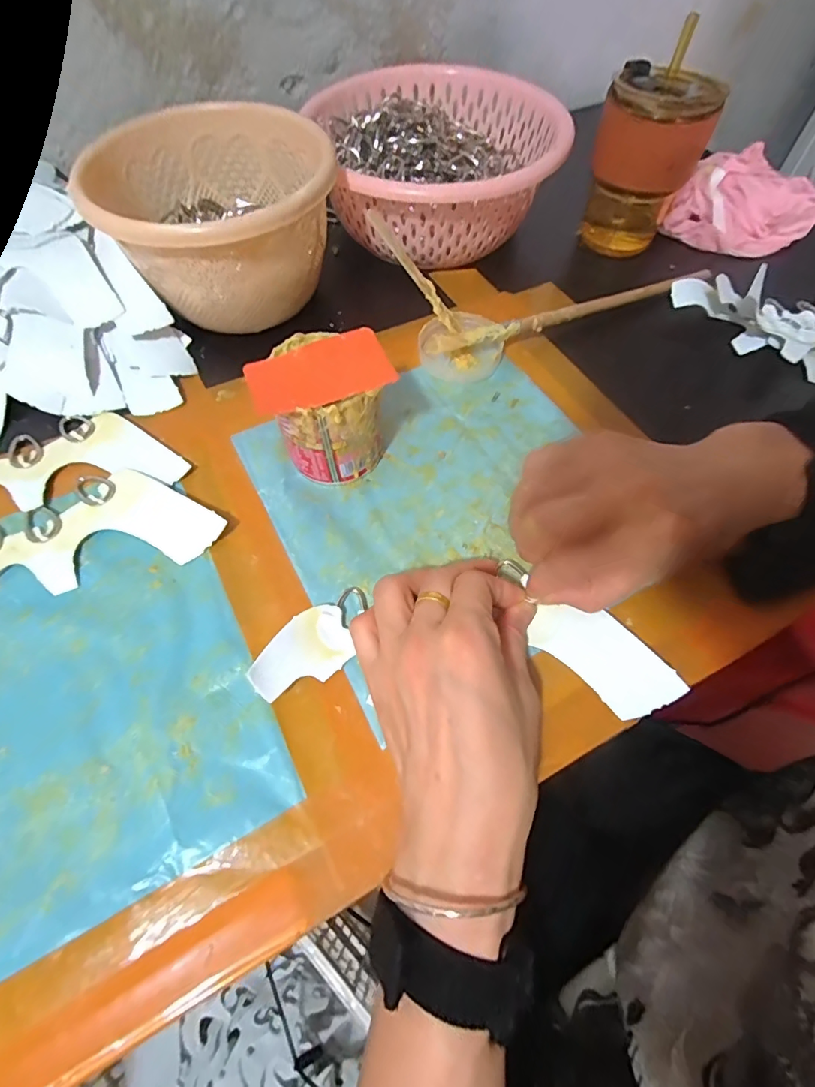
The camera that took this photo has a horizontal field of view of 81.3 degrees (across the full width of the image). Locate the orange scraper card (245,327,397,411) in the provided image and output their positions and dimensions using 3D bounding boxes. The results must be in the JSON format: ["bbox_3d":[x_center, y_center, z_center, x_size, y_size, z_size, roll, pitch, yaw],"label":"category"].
[{"bbox_3d":[-0.050,-0.098,0.270,0.080,0.004,0.049,-21,63,-12],"label":"orange scraper card"}]

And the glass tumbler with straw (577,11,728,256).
[{"bbox_3d":[0.199,-0.324,0.406,0.084,0.136,0.072,22,64,11],"label":"glass tumbler with straw"}]

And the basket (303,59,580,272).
[{"bbox_3d":[0.031,-0.345,0.437,0.206,0.073,0.216,-14,64,-7],"label":"basket"}]

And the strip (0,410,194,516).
[{"bbox_3d":[-0.270,-0.051,0.327,0.222,0.008,0.077,-14,64,-7],"label":"strip"}]

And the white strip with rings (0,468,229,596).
[{"bbox_3d":[-0.231,0.000,0.294,0.218,0.009,0.077,-18,65,-9],"label":"white strip with rings"}]

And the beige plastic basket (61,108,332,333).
[{"bbox_3d":[-0.142,-0.249,0.371,0.166,0.090,0.159,-12,63,-7],"label":"beige plastic basket"}]

